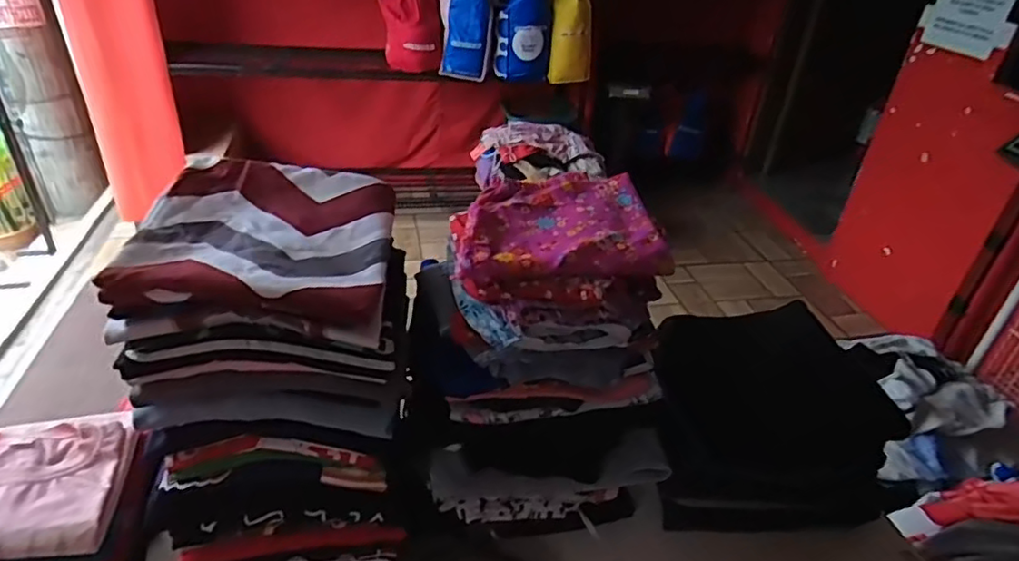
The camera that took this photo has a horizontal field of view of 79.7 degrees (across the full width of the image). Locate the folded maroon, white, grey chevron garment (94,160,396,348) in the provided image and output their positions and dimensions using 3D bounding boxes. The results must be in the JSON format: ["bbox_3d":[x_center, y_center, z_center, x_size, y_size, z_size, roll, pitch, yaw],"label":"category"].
[{"bbox_3d":[-0.217,-0.038,0.572,0.206,0.063,0.210,3,33,-4],"label":"folded maroon, white, grey chevron garment"}]

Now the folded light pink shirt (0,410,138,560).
[{"bbox_3d":[-0.551,0.223,0.675,0.211,0.032,0.199,-4,34,-14],"label":"folded light pink shirt"}]

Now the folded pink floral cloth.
[{"bbox_3d":[0.049,-0.045,0.616,0.203,0.065,0.154,1,33,-7],"label":"folded pink floral cloth"}]

